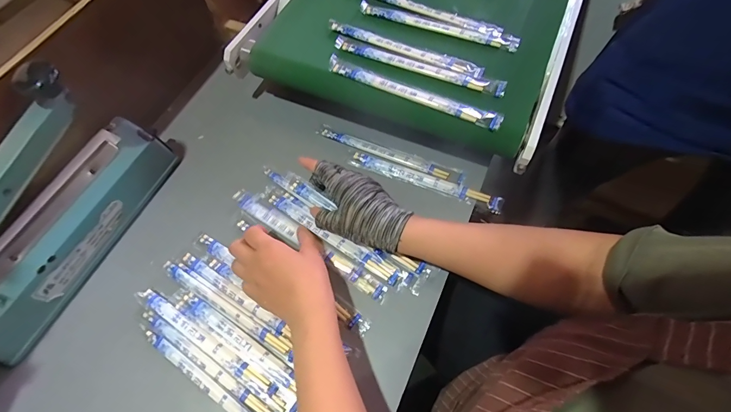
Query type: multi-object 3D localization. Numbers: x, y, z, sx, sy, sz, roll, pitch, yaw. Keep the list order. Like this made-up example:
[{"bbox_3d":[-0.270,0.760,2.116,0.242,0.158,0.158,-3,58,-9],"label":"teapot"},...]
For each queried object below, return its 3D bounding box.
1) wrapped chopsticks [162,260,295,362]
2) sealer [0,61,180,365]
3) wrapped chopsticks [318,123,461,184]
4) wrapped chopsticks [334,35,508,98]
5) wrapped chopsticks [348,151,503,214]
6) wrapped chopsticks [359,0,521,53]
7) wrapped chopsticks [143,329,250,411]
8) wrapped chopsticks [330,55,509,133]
[{"bbox_3d":[-0.164,0.118,0.418,0.197,0.009,0.014,28,68,17],"label":"wrapped chopsticks"},{"bbox_3d":[-0.361,0.010,0.402,0.059,0.162,0.302,20,66,13],"label":"sealer"},{"bbox_3d":[0.031,-0.076,0.503,0.214,0.010,0.022,22,67,14],"label":"wrapped chopsticks"},{"bbox_3d":[0.063,-0.178,0.450,0.225,0.006,0.022,23,67,15],"label":"wrapped chopsticks"},{"bbox_3d":[0.076,-0.035,0.478,0.208,0.007,0.021,20,66,14],"label":"wrapped chopsticks"},{"bbox_3d":[0.092,-0.244,0.479,0.220,0.010,0.021,23,67,15],"label":"wrapped chopsticks"},{"bbox_3d":[-0.162,0.198,0.386,0.217,0.009,0.014,30,69,17],"label":"wrapped chopsticks"},{"bbox_3d":[0.054,-0.138,0.435,0.223,0.010,0.021,26,68,16],"label":"wrapped chopsticks"}]

